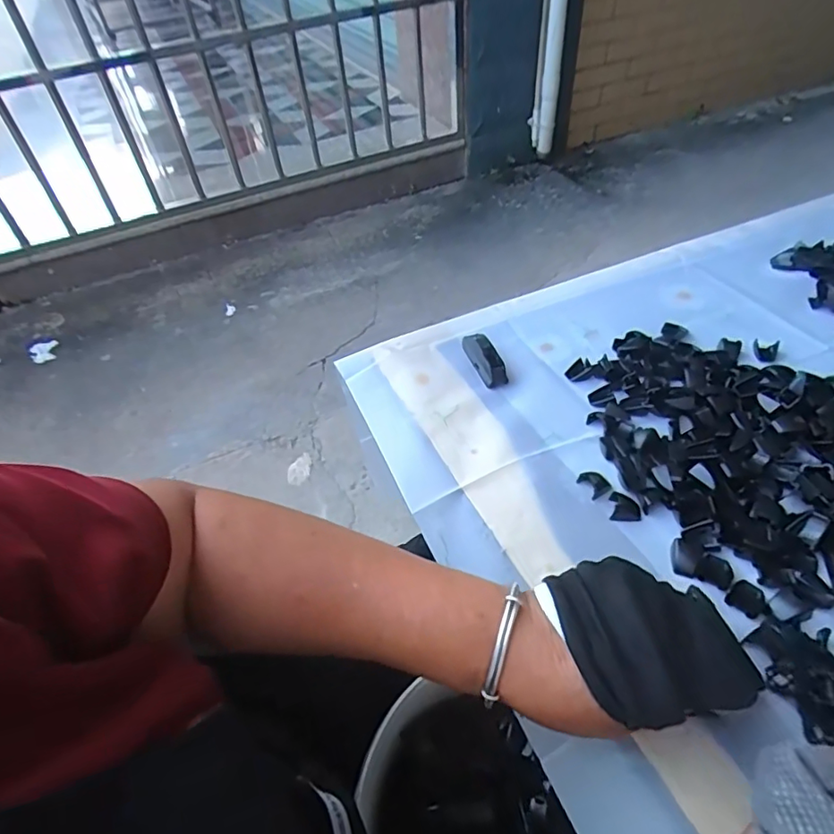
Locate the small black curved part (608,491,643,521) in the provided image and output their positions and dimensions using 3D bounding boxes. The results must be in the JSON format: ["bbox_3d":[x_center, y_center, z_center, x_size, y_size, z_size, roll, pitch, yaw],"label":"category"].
[{"bbox_3d":[0.151,0.065,0.395,0.021,0.006,0.019,3,44,11],"label":"small black curved part"}]

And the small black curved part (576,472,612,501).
[{"bbox_3d":[0.134,0.049,0.410,0.019,0.009,0.021,-25,45,-18],"label":"small black curved part"}]

